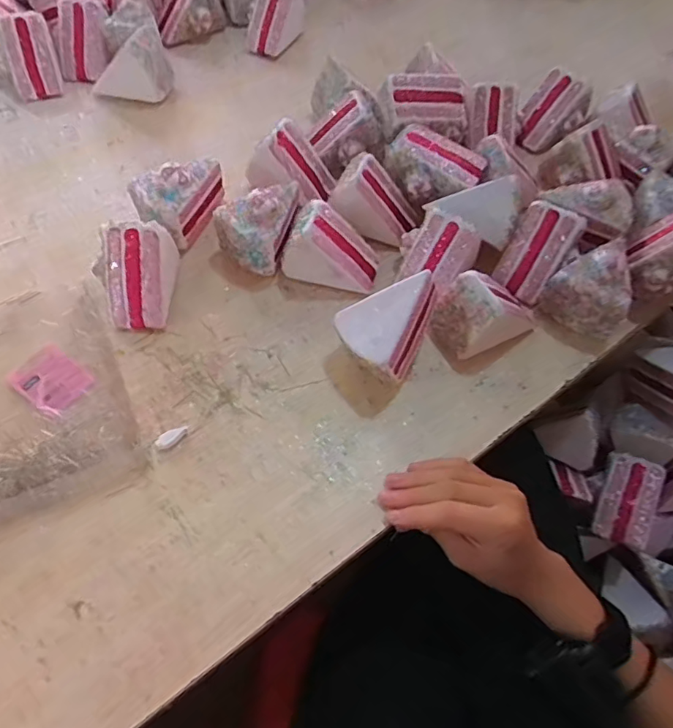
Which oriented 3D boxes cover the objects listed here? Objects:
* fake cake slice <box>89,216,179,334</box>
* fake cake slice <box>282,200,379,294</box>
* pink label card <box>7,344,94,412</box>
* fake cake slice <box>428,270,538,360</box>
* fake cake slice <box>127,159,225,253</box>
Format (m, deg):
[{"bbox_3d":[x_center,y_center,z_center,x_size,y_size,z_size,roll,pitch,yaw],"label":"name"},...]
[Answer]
[{"bbox_3d":[-0.174,-0.077,0.455,0.064,0.064,0.070,-7,60,-8],"label":"fake cake slice"},{"bbox_3d":[-0.003,-0.104,0.487,0.086,0.065,0.057,17,59,5],"label":"fake cake slice"},{"bbox_3d":[-0.233,0.011,0.430,0.059,0.004,0.045,34,62,15],"label":"pink label card"},{"bbox_3d":[0.135,-0.050,0.460,0.094,0.061,0.059,-24,64,-18],"label":"fake cake slice"},{"bbox_3d":[-0.143,-0.151,0.507,0.089,0.066,0.061,-21,63,-16],"label":"fake cake slice"}]

